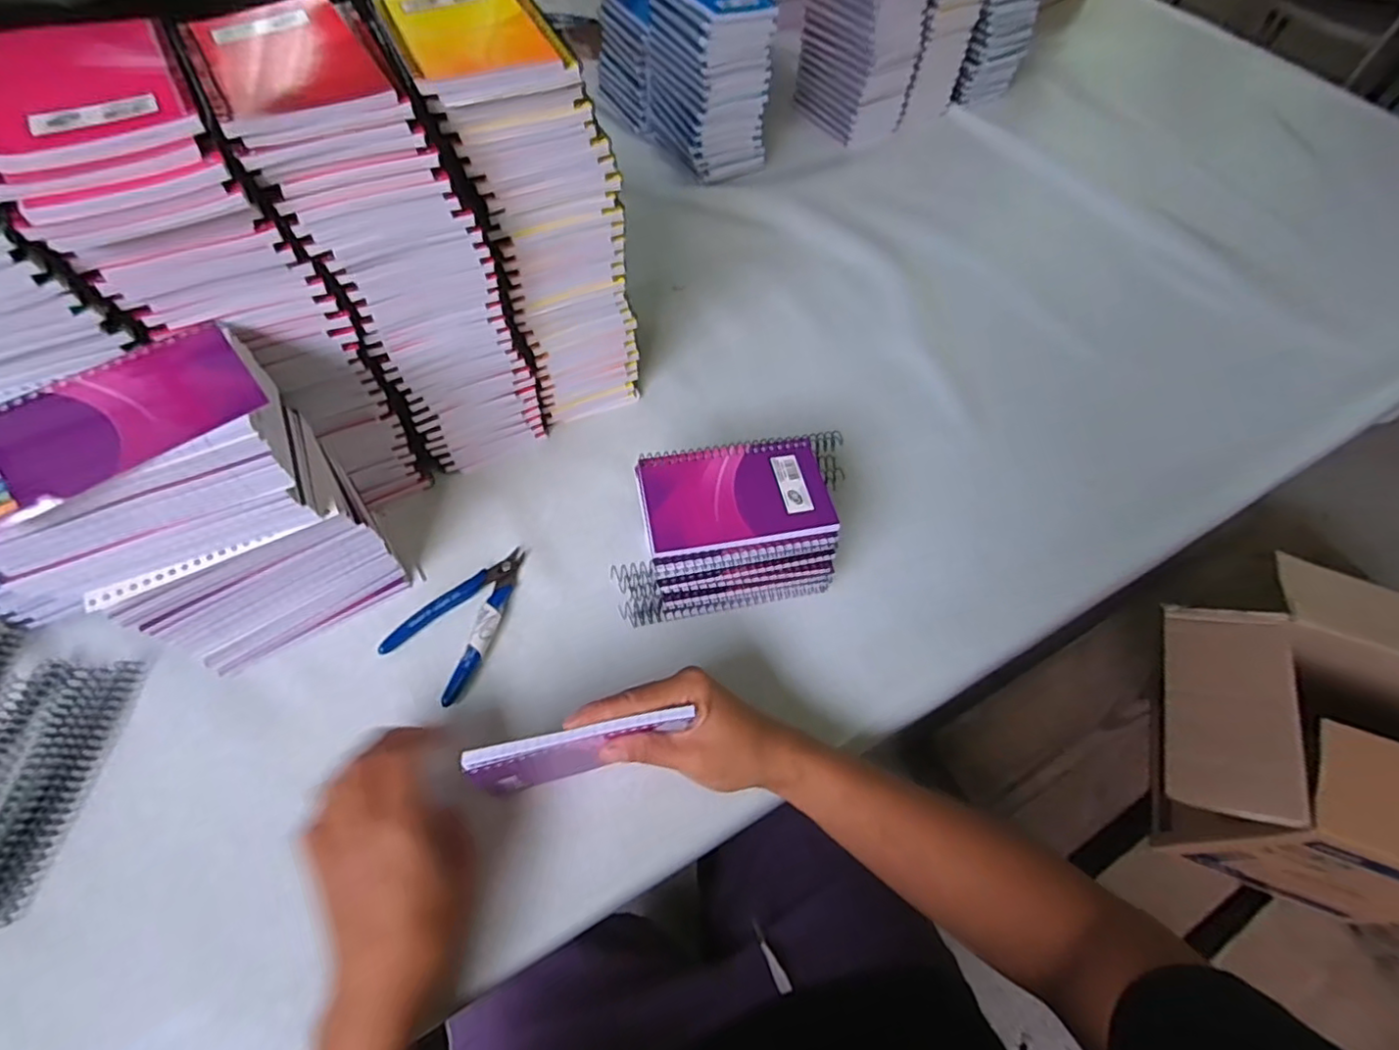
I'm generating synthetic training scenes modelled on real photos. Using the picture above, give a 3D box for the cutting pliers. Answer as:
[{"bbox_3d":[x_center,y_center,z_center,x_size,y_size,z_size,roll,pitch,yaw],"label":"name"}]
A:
[{"bbox_3d":[-0.171,0.064,0.462,0.072,0.012,0.117,29,60,13],"label":"cutting pliers"}]

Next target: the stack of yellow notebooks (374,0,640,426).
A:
[{"bbox_3d":[-0.127,-0.224,0.483,0.119,0.279,0.121,-20,62,-16],"label":"stack of yellow notebooks"}]

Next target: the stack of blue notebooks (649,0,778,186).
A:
[{"bbox_3d":[0.014,-0.529,0.747,0.105,0.172,0.121,-18,61,-15],"label":"stack of blue notebooks"}]

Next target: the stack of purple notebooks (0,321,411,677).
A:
[{"bbox_3d":[-0.304,-0.003,0.389,0.154,0.196,0.102,-25,63,-18],"label":"stack of purple notebooks"}]

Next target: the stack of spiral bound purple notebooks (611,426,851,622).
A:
[{"bbox_3d":[0.027,0.000,0.468,0.185,0.081,0.111,-7,59,-8],"label":"stack of spiral bound purple notebooks"}]

